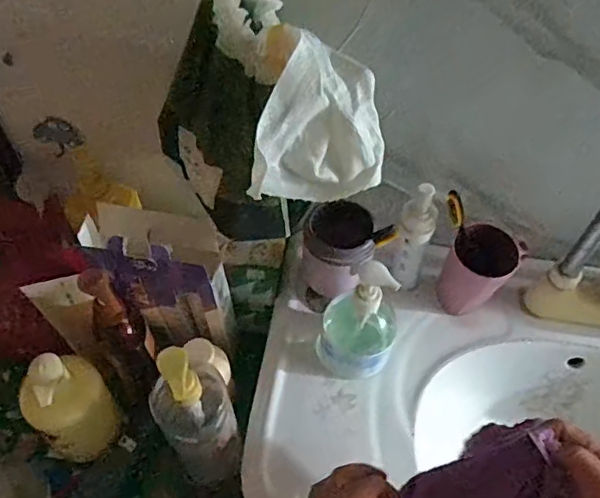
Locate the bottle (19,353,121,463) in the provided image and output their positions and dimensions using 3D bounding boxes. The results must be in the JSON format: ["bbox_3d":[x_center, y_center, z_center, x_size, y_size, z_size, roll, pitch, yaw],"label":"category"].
[{"bbox_3d":[-0.259,0.175,0.633,0.081,0.125,0.074,-38,62,-25],"label":"bottle"}]

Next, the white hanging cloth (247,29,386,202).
[{"bbox_3d":[0.021,-0.094,0.477,0.093,0.118,0.118,23,57,16],"label":"white hanging cloth"}]

